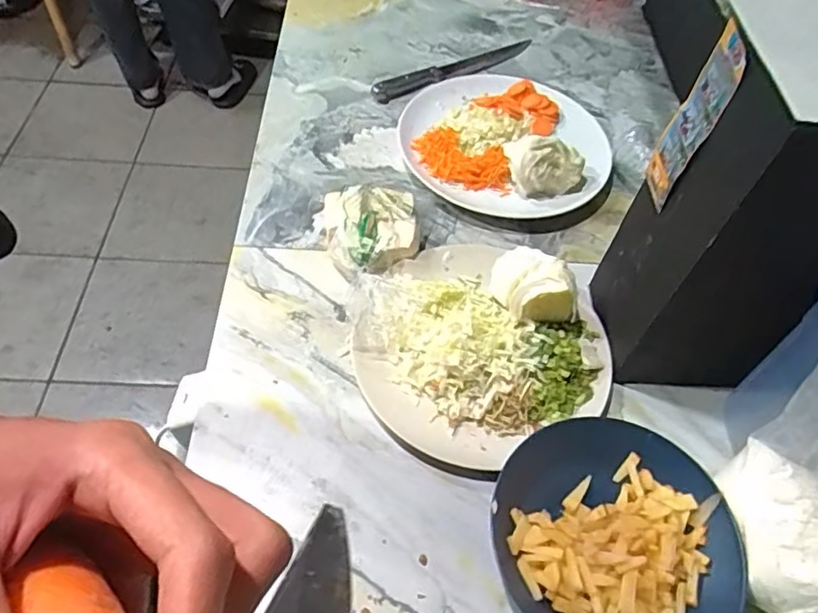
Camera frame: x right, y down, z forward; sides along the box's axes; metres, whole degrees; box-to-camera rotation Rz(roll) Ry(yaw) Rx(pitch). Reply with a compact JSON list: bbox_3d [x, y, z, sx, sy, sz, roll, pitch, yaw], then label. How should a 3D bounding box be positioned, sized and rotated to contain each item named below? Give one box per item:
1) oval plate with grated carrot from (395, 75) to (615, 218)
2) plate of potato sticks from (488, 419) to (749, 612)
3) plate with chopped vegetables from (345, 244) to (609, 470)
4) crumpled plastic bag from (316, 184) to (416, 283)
[{"bbox_3d":[0.122,-0.219,0.781,0.267,0.067,0.251,15,54,6],"label":"oval plate with grated carrot"},{"bbox_3d":[0.169,0.192,0.507,0.196,0.050,0.181,2,54,-3],"label":"plate of potato sticks"},{"bbox_3d":[0.071,0.031,0.594,0.236,0.082,0.224,2,54,-3],"label":"plate with chopped vegetables"},{"bbox_3d":[-0.045,-0.084,0.680,0.106,0.059,0.118,-6,55,-9],"label":"crumpled plastic bag"}]

